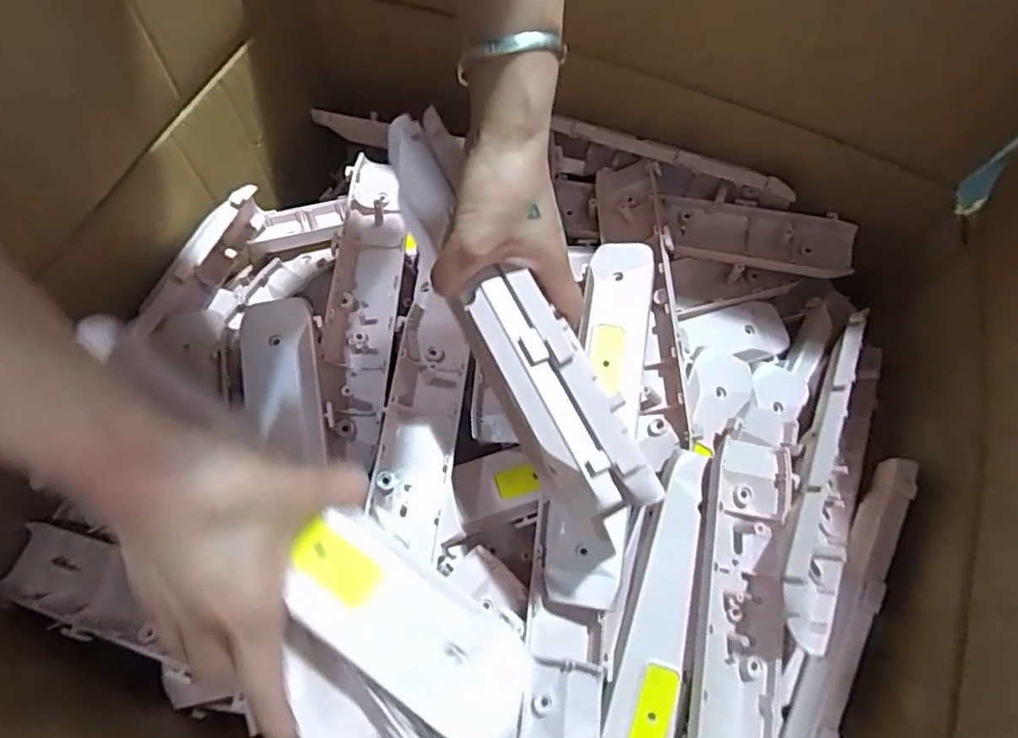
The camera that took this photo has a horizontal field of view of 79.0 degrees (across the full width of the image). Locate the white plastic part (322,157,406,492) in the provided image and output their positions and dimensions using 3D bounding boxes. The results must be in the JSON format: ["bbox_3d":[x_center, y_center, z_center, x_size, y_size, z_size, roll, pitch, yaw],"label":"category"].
[{"bbox_3d":[-0.115,-0.053,0.489,0.052,0.024,0.258,0,66,-1],"label":"white plastic part"}]

